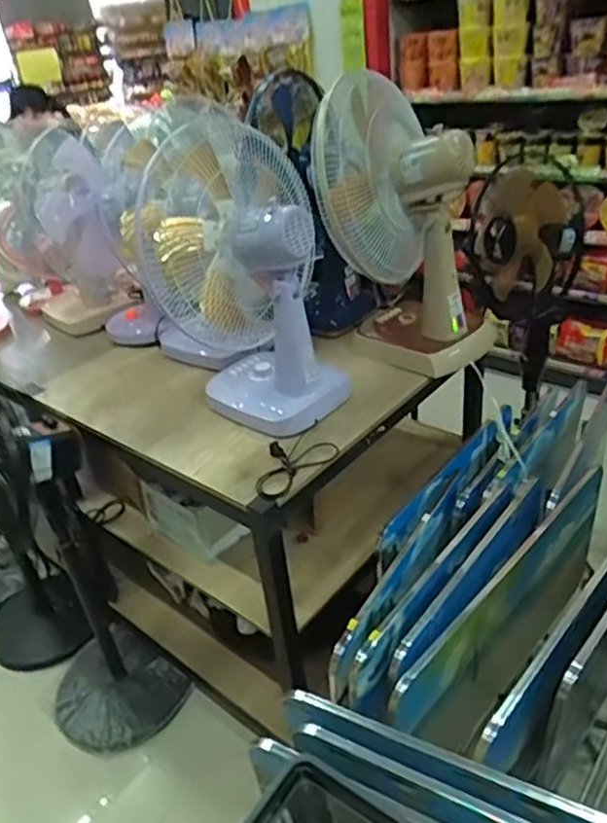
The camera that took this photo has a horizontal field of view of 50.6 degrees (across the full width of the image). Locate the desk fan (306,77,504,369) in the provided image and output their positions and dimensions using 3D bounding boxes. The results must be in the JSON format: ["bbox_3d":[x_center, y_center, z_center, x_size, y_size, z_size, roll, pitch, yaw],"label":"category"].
[{"bbox_3d":[0.230,-0.420,1.457,0.348,0.562,0.384,-2,32,9],"label":"desk fan"}]

